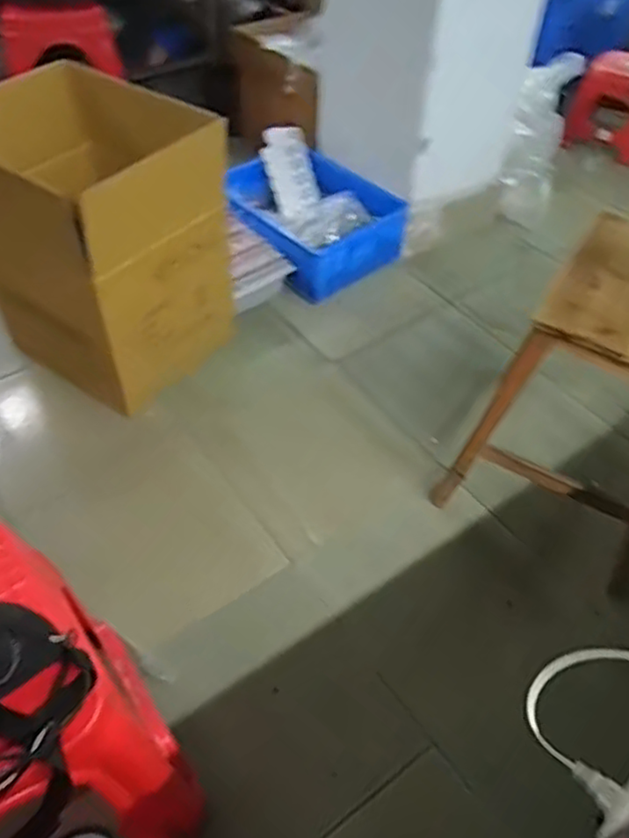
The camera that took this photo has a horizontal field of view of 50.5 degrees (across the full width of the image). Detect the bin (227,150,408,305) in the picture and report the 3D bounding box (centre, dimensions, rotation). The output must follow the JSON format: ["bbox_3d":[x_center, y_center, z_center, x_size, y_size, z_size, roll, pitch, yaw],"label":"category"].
[{"bbox_3d":[-0.033,-0.555,1.843,0.368,0.158,0.490,-30,55,-25],"label":"bin"}]

